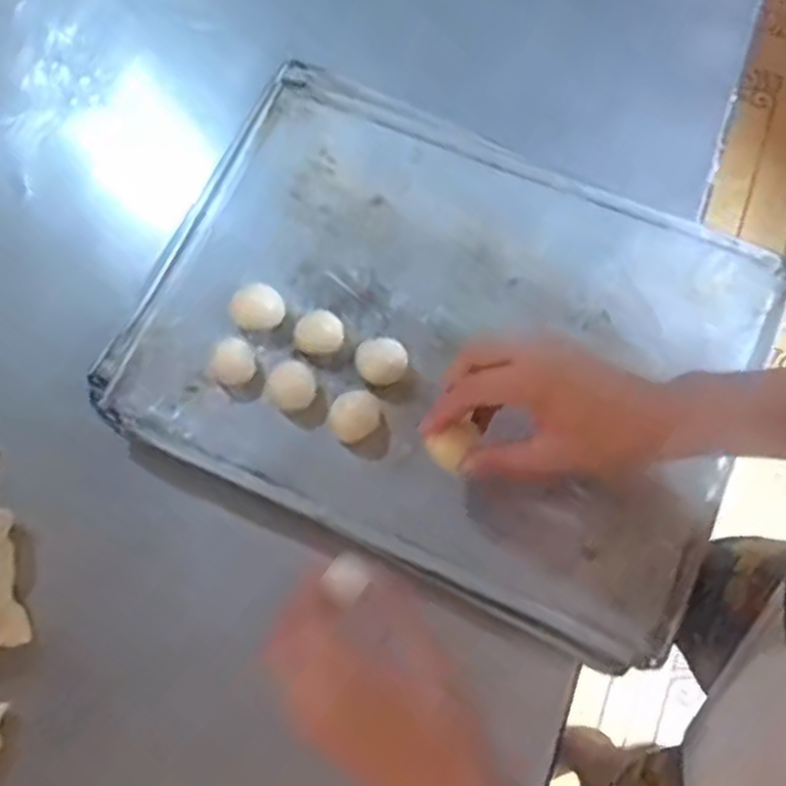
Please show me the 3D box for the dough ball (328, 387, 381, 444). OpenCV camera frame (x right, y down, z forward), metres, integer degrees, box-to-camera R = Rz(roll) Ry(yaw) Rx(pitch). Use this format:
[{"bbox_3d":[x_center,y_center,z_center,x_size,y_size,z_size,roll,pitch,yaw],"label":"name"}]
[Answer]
[{"bbox_3d":[-0.028,0.018,0.568,0.035,0.024,0.039,43,81,9],"label":"dough ball"}]

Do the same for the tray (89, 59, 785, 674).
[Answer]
[{"bbox_3d":[0.040,-0.043,0.578,0.452,0.023,0.337,26,79,6],"label":"tray"}]

